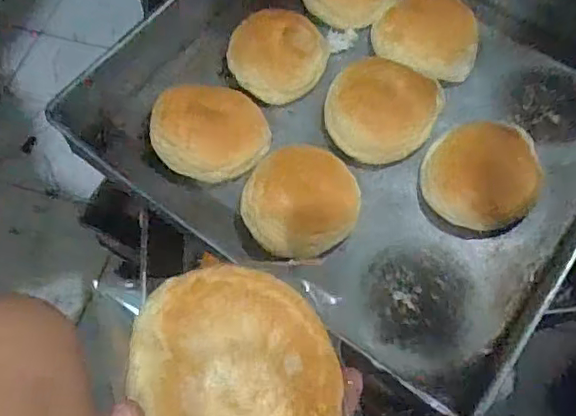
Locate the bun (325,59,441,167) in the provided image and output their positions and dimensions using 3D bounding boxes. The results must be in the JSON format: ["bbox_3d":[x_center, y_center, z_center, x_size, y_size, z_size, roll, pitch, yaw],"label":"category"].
[{"bbox_3d":[0.087,-0.099,0.530,0.105,0.056,0.107,0,63,0],"label":"bun"}]

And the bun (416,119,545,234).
[{"bbox_3d":[0.168,-0.028,0.505,0.095,0.044,0.086,-4,63,-3],"label":"bun"}]

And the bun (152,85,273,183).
[{"bbox_3d":[-0.072,-0.069,0.519,0.101,0.038,0.078,26,66,12],"label":"bun"}]

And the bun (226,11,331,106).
[{"bbox_3d":[-0.012,-0.149,0.561,0.089,0.051,0.077,27,66,13],"label":"bun"}]

